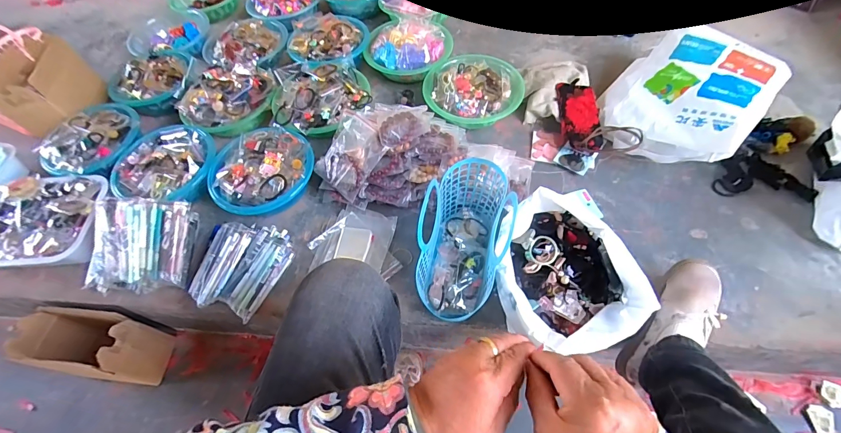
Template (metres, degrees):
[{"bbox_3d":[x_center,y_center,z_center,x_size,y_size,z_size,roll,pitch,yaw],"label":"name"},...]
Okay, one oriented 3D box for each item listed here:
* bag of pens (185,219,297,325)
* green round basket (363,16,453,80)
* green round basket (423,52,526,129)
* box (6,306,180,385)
[{"bbox_3d":[-0.350,0.093,0.723,0.149,0.046,0.194,21,63,17],"label":"bag of pens"},{"bbox_3d":[-0.031,-0.456,0.996,0.225,0.077,0.200,9,60,10],"label":"green round basket"},{"bbox_3d":[0.129,-0.318,0.922,0.231,0.069,0.219,-2,58,3],"label":"green round basket"},{"bbox_3d":[-0.703,0.279,0.795,0.253,0.188,0.117,7,59,9],"label":"box"}]

